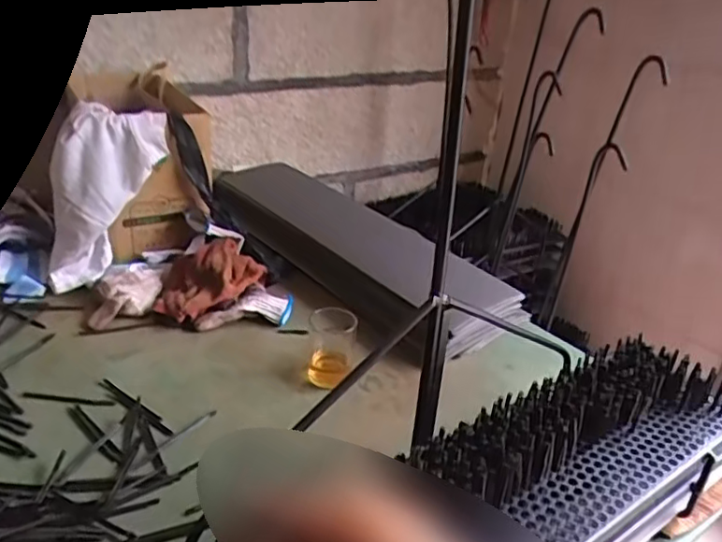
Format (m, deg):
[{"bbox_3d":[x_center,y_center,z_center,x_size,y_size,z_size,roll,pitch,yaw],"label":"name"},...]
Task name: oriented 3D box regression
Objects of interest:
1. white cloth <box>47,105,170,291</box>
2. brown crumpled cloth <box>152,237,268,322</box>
[{"bbox_3d":[-0.383,-0.109,0.875,0.131,0.281,0.065,15,17,-36],"label":"white cloth"},{"bbox_3d":[-0.213,0.015,0.868,0.151,0.080,0.131,-1,27,-14],"label":"brown crumpled cloth"}]

